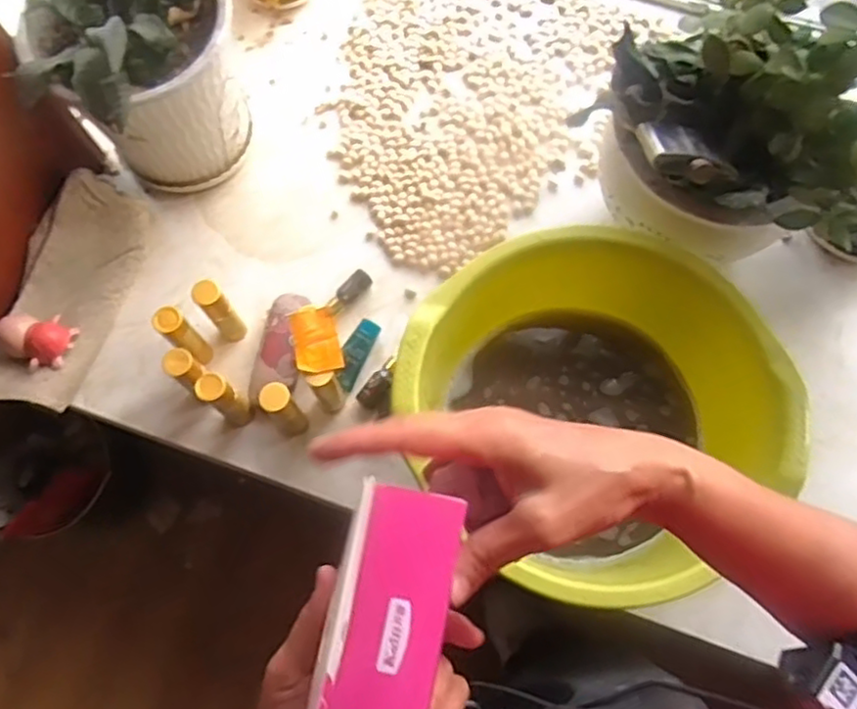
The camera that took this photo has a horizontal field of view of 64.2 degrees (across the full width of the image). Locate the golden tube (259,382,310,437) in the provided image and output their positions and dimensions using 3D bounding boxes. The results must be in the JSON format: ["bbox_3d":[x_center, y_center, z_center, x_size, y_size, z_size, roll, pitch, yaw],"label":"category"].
[{"bbox_3d":[-0.165,0.066,0.789,0.034,0.117,0.036,0,71,0],"label":"golden tube"}]

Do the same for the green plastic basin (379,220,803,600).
[{"bbox_3d":[0.173,0.055,0.757,0.345,0.181,0.365,0,71,0],"label":"green plastic basin"}]

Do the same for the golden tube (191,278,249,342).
[{"bbox_3d":[-0.251,-0.051,0.828,0.030,0.127,0.028,-30,74,-10],"label":"golden tube"}]

